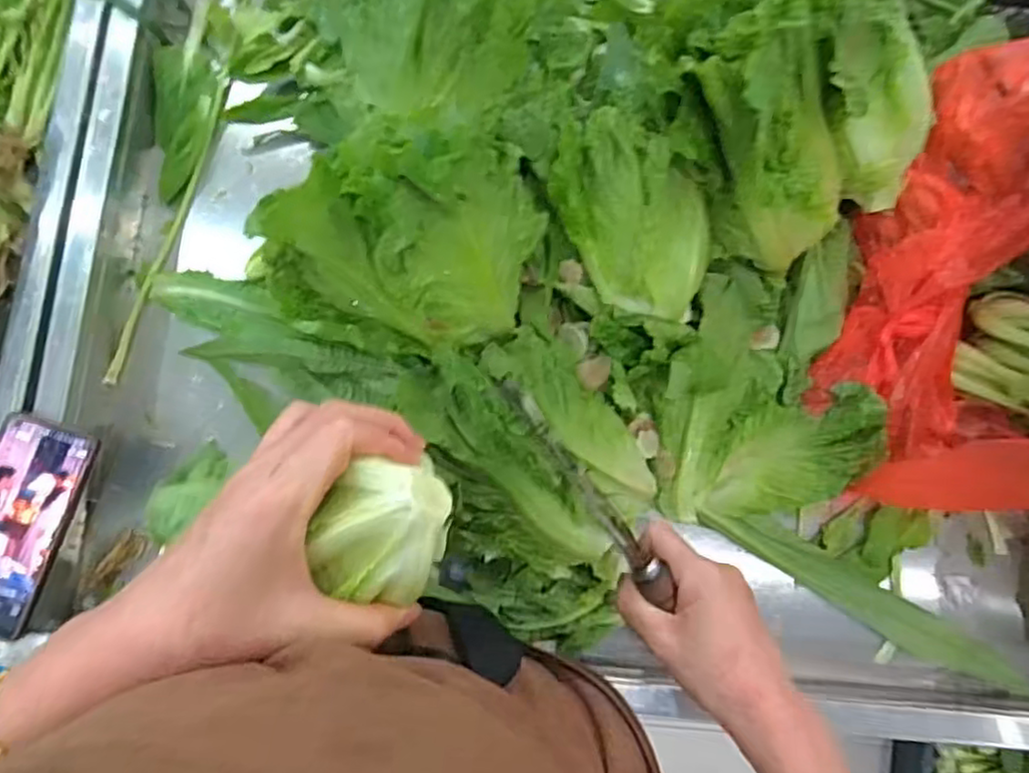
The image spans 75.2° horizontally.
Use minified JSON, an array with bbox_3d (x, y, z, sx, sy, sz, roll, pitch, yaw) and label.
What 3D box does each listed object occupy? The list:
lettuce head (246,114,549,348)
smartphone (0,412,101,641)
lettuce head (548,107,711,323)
[{"bbox_3d":[-0.085,-0.120,0.516,0.209,0.171,0.100,-2,42,-4],"label":"lettuce head"},{"bbox_3d":[-0.418,0.116,0.557,0.085,0.013,0.176,20,81,2],"label":"smartphone"},{"bbox_3d":[0.096,-0.132,0.518,0.095,0.055,0.157,-7,117,25],"label":"lettuce head"}]

